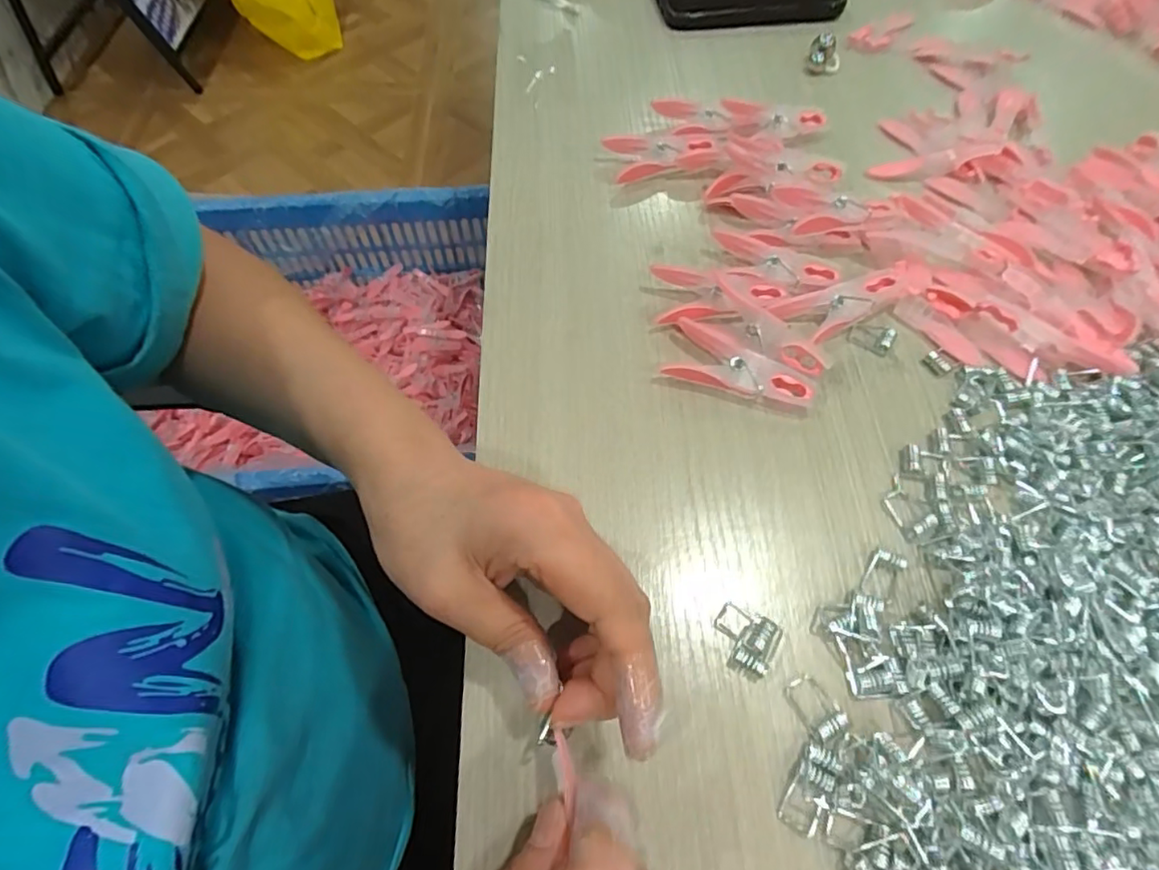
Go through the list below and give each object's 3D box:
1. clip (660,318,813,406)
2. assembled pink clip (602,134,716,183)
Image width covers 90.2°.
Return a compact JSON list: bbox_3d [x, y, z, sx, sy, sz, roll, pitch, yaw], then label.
[{"bbox_3d":[0.085,-0.039,0.306,0.074,0.012,0.036,12,61,5],"label":"clip"},{"bbox_3d":[0.051,-0.188,0.383,0.064,0.016,0.033,-20,63,-12],"label":"assembled pink clip"}]

